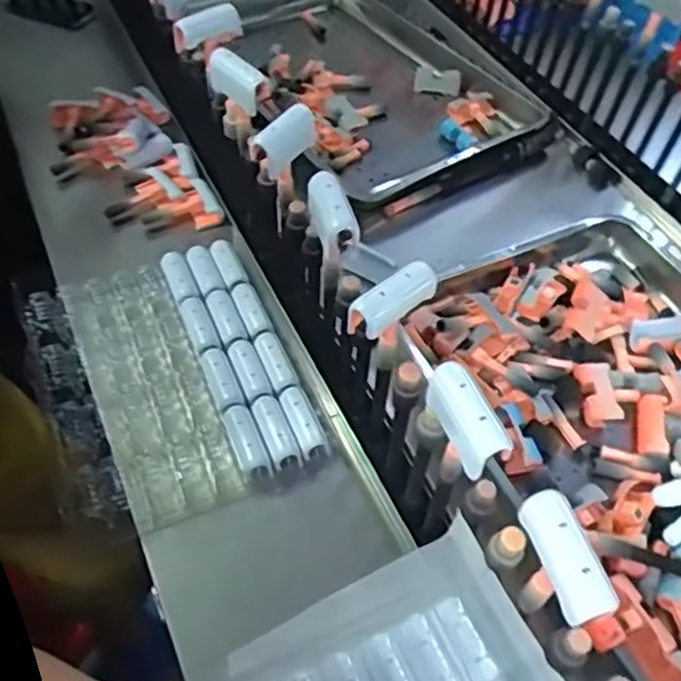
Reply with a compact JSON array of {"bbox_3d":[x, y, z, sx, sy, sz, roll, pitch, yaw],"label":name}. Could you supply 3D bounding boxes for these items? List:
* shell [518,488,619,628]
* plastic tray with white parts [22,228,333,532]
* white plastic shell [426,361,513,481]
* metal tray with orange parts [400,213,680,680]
[{"bbox_3d":[0.136,0.129,0.411,0.026,0.025,0.078,-10,55,-12],"label":"shell"},{"bbox_3d":[-0.190,0.032,0.751,0.263,0.053,0.334,-17,56,-17],"label":"plastic tray with white parts"},{"bbox_3d":[0.088,0.056,0.481,0.025,0.043,0.076,-19,57,-18],"label":"white plastic shell"},{"bbox_3d":[0.379,0.101,0.758,0.453,0.063,0.586,-19,57,-18],"label":"metal tray with orange parts"}]

